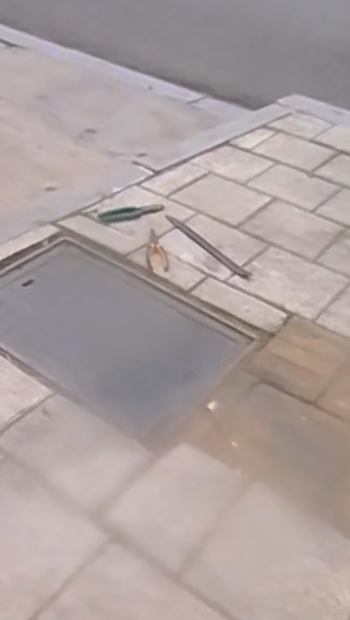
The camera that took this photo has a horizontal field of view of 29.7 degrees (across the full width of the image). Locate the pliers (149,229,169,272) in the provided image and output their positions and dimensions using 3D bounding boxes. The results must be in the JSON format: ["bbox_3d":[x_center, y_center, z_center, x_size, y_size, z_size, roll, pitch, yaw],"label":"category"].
[{"bbox_3d":[-0.047,-0.156,1.725,0.046,0.009,0.182,-2,40,-9],"label":"pliers"}]

